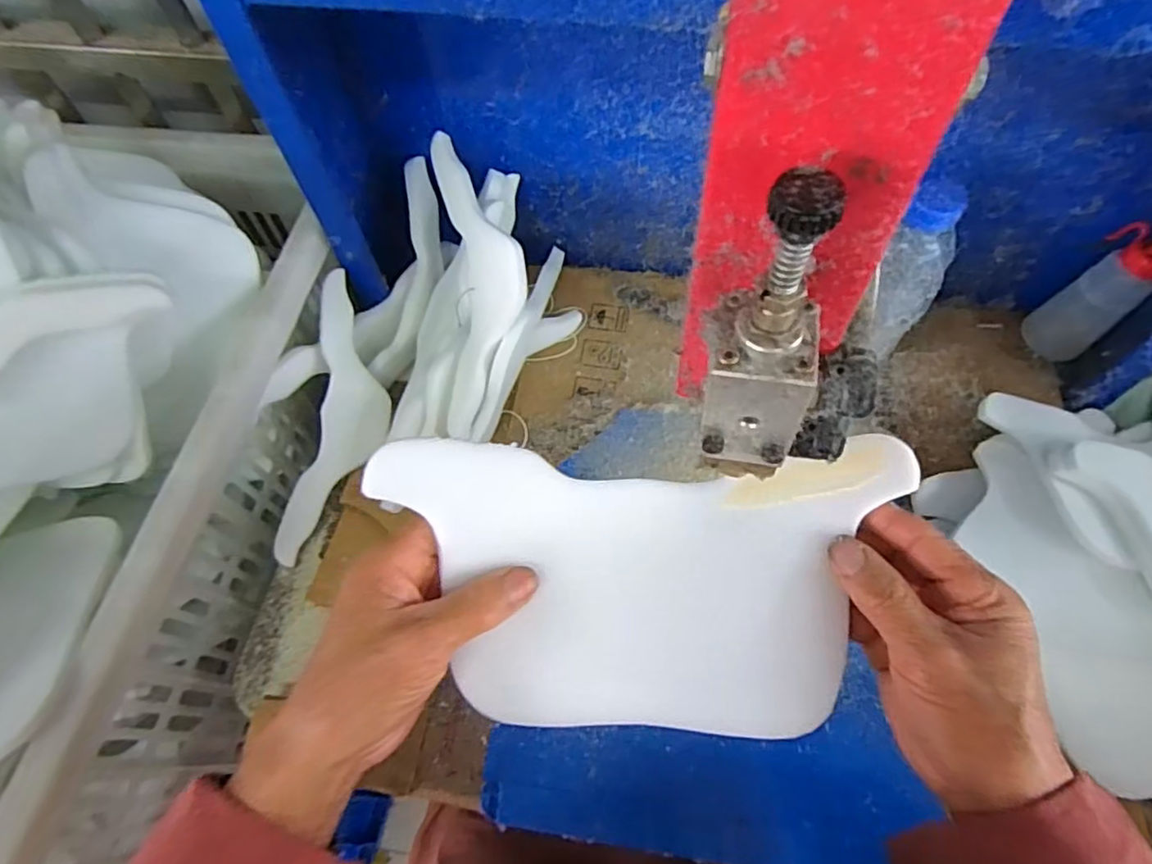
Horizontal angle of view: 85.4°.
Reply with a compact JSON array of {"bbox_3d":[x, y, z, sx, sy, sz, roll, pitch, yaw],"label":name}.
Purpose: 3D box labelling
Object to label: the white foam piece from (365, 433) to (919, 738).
[{"bbox_3d":[0.034,0.074,0.298,0.237,0.034,0.136,-1,87,1],"label":"white foam piece"}]

